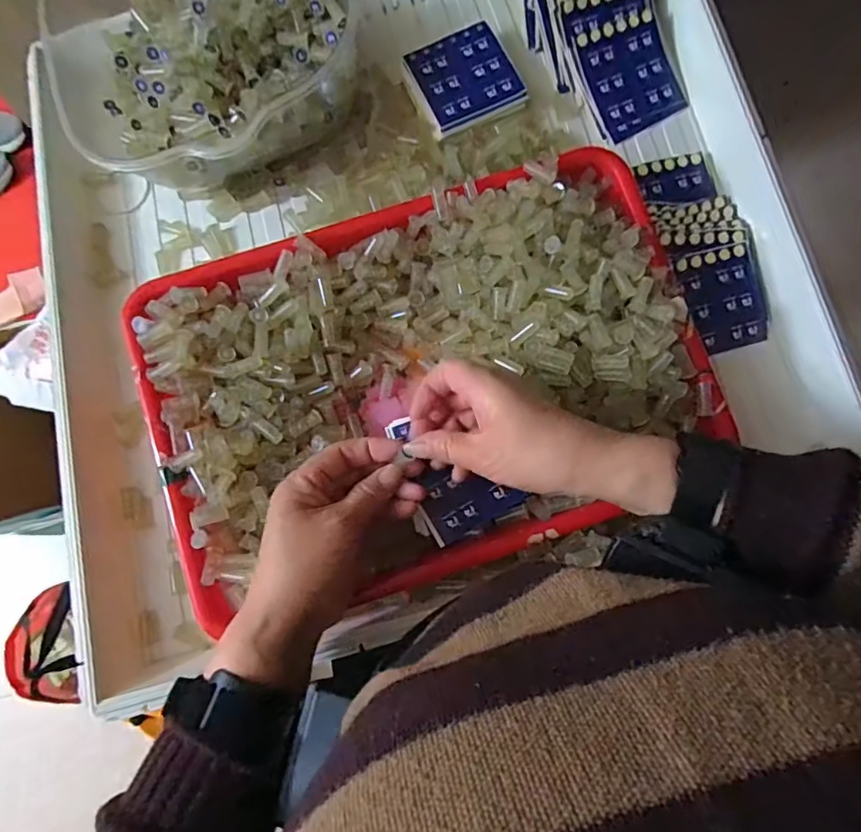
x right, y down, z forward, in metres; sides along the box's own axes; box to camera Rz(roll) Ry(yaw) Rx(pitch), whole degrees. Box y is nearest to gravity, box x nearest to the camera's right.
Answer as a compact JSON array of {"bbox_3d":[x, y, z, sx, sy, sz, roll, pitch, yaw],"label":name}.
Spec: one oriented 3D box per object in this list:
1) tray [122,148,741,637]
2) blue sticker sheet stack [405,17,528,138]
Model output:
[{"bbox_3d":[-0.001,-0.026,0.384,0.380,0.050,0.257,-18,77,-5],"label":"tray"},{"bbox_3d":[0.028,-0.285,0.457,0.086,0.006,0.091,-23,80,-5],"label":"blue sticker sheet stack"}]

